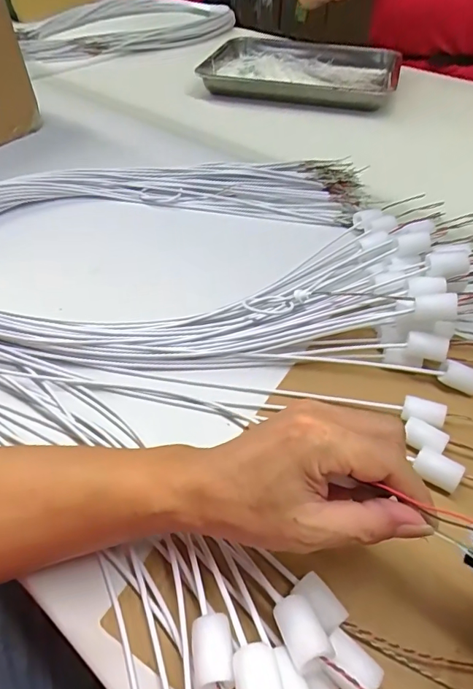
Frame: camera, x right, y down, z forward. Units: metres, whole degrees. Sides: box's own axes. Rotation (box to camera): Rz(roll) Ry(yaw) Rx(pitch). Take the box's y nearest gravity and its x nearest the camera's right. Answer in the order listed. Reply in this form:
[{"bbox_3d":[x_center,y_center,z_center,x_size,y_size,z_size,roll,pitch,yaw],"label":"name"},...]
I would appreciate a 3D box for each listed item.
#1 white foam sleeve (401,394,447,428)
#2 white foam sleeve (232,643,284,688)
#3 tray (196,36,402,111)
[{"bbox_3d":[0.154,0.056,0.391,0.033,0.015,0.020,12,49,10],"label":"white foam sleeve"},{"bbox_3d":[0.011,0.165,0.231,0.022,0.017,0.032,-9,48,-9],"label":"white foam sleeve"},{"bbox_3d":[0.139,-0.591,1.014,0.393,0.035,0.334,13,49,11],"label":"tray"}]

